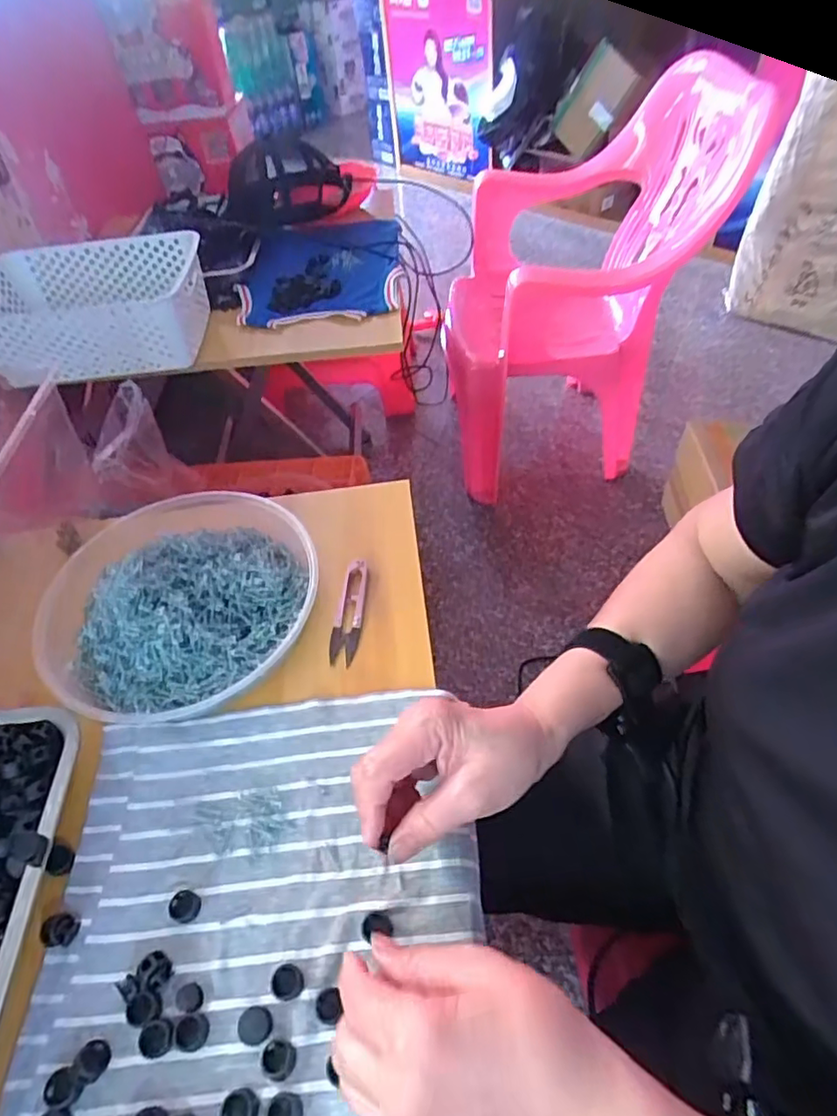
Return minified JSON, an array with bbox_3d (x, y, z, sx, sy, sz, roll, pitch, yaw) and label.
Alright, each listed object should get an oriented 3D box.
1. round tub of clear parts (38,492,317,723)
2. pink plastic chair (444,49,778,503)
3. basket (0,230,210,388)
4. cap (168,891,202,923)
[{"bbox_3d":[-0.200,0.024,0.491,0.216,0.075,0.217,-2,51,3],"label":"round tub of clear parts"},{"bbox_3d":[0.288,-0.538,1.225,0.453,0.623,0.514,-3,51,2],"label":"pink plastic chair"},{"bbox_3d":[-0.474,-0.363,0.875,0.305,0.107,0.191,-5,49,1],"label":"basket"},{"bbox_3d":[-0.146,0.217,0.371,0.018,0.006,0.017,-2,51,3],"label":"cap"}]

